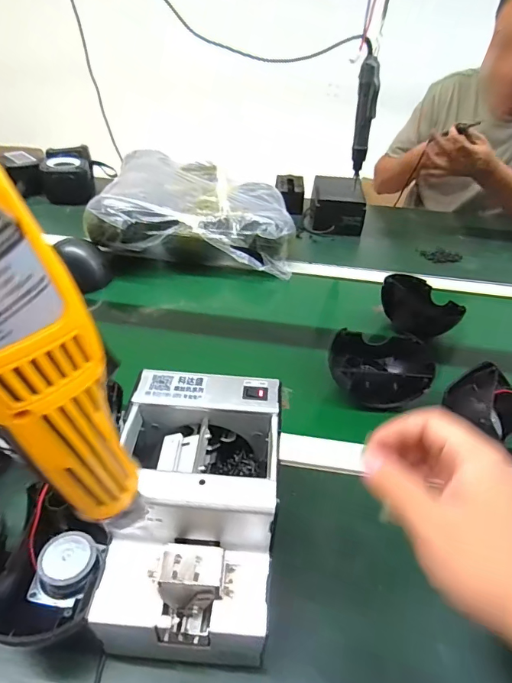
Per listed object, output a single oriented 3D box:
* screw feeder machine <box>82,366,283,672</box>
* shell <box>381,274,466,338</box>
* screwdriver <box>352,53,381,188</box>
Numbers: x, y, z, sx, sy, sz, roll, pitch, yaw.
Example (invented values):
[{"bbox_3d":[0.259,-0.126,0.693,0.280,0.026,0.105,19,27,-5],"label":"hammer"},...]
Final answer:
[{"bbox_3d":[-0.048,0.145,0.364,0.126,0.159,0.176,5,38,0],"label":"screw feeder machine"},{"bbox_3d":[0.261,-0.054,0.692,0.076,0.058,0.114,-15,42,-23],"label":"shell"},{"bbox_3d":[0.214,-0.435,0.868,0.029,0.219,0.042,-9,40,-17],"label":"screwdriver"}]

